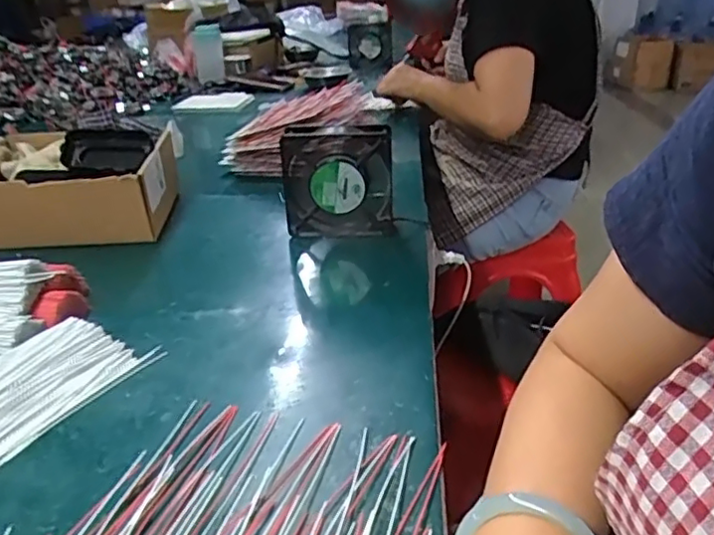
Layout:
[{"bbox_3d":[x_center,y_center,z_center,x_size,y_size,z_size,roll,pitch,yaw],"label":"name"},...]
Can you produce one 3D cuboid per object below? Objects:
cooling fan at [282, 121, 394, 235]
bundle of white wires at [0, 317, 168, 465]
[{"bbox_3d":[-0.021,-0.095,0.698,0.121,0.118,0.039,-2,27,-2],"label":"cooling fan"},{"bbox_3d":[-0.250,0.086,0.472,0.097,0.024,0.174,16,31,29],"label":"bundle of white wires"}]

